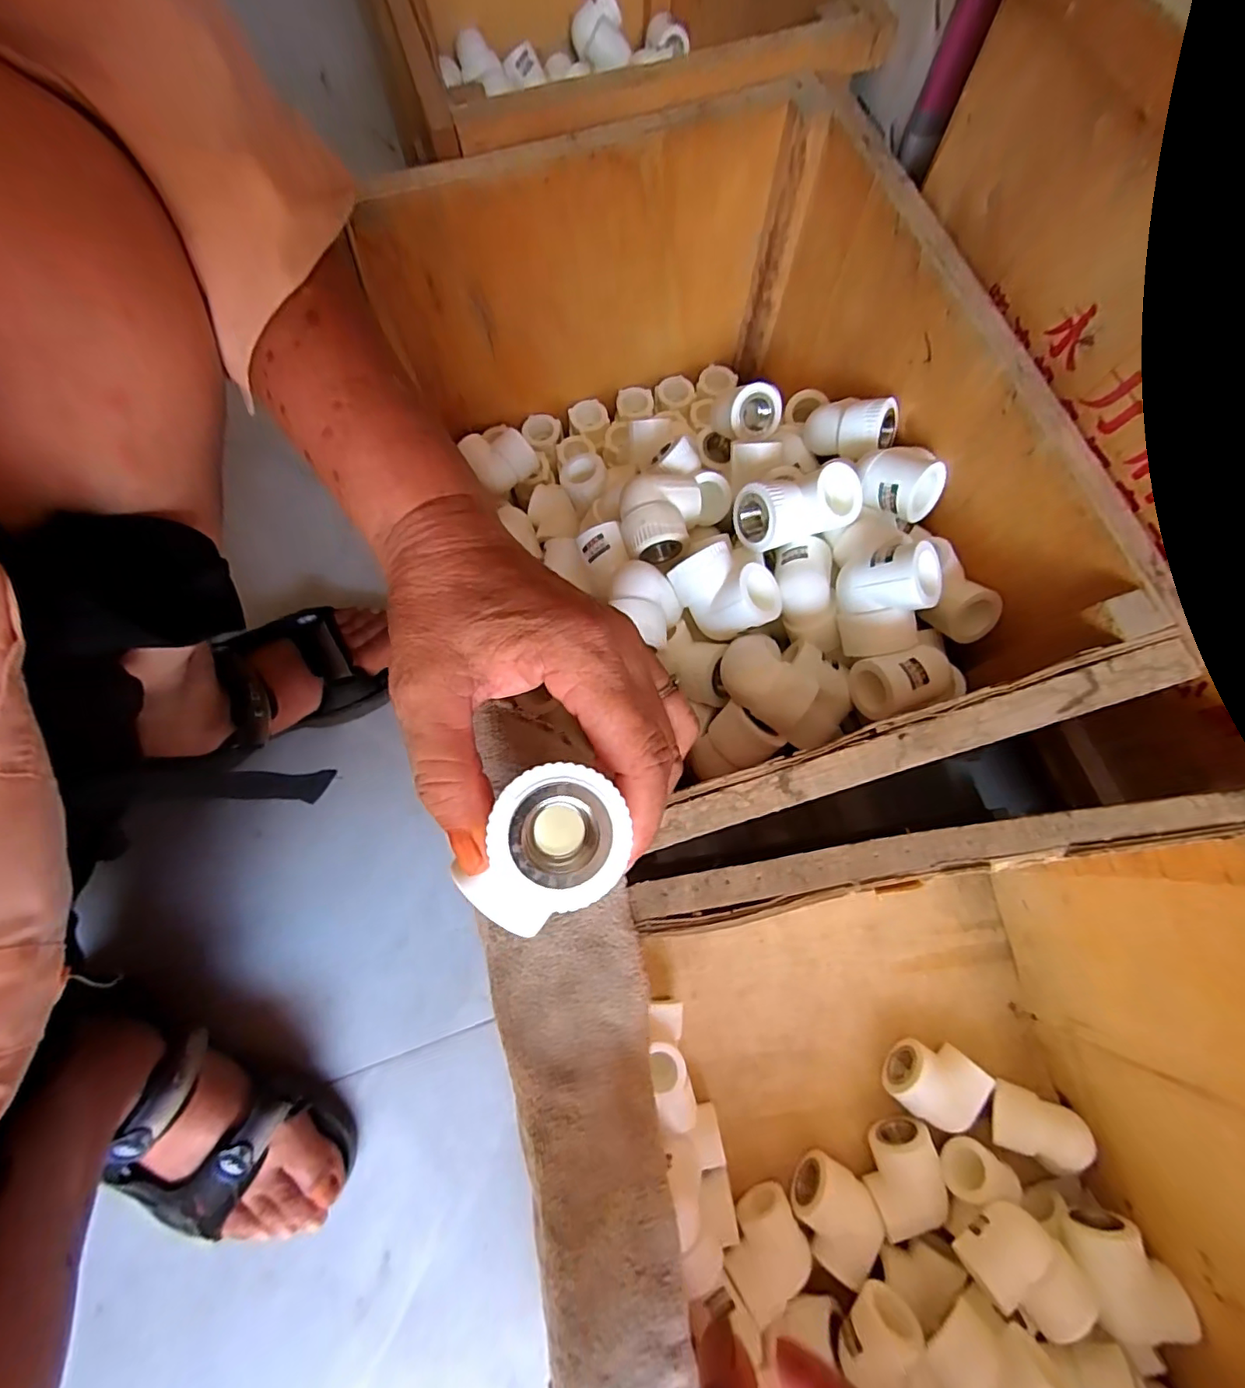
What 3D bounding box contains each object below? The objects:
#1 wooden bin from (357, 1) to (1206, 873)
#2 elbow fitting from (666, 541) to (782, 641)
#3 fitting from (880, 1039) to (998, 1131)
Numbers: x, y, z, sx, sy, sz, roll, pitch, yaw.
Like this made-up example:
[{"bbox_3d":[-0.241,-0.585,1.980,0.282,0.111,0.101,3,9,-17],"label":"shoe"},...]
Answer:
[{"bbox_3d":[0.053,-0.142,0.396,0.305,0.212,0.426,-17,76,-4],"label":"wooden bin"},{"bbox_3d":[0.064,-0.061,0.343,0.047,0.038,0.056,-30,77,-7],"label":"elbow fitting"},{"bbox_3d":[0.220,0.274,0.403,0.057,0.035,0.049,31,78,8],"label":"fitting"}]

